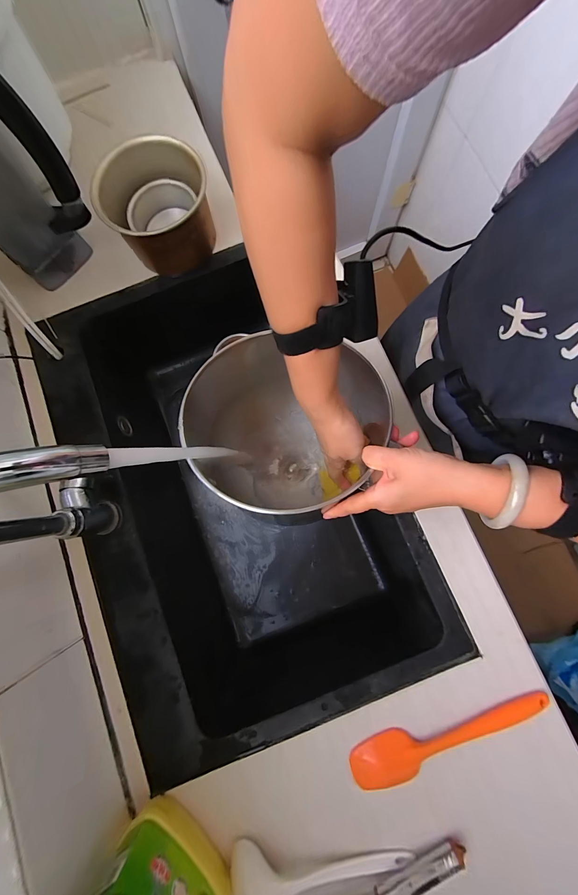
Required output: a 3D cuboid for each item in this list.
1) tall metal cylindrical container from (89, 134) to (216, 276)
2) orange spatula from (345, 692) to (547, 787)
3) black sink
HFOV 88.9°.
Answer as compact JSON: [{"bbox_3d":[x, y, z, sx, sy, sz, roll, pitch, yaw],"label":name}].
[{"bbox_3d":[-0.197,-0.363,0.464,0.151,0.103,0.162,0,82,2],"label":"tall metal cylindrical container"},{"bbox_3d":[0.203,0.363,0.374,0.260,0.014,0.051,-22,80,-3],"label":"orange spatula"},{"bbox_3d":[-0.095,0.059,0.537,0.446,0.207,0.705,-23,82,-2],"label":"black sink"}]

